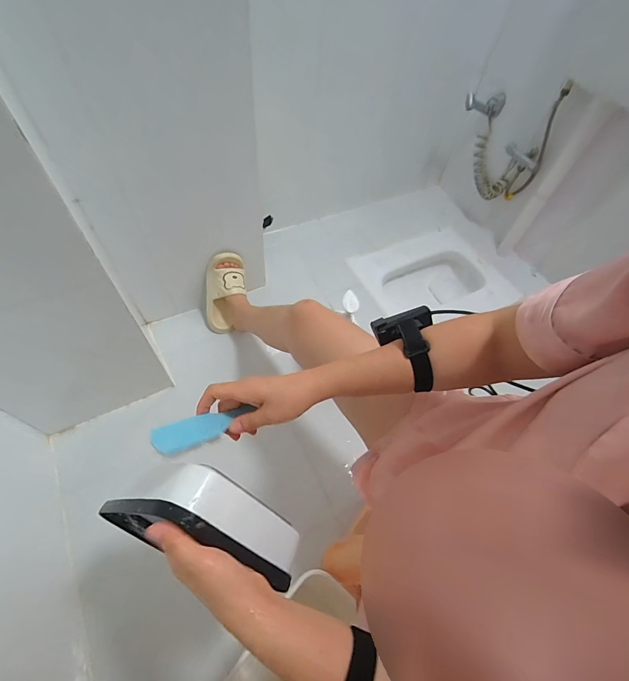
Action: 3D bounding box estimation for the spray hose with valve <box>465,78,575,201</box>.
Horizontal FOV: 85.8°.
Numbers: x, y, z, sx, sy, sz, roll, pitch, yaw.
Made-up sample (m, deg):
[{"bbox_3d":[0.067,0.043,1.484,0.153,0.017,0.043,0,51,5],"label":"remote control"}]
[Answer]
[{"bbox_3d":[0.731,-0.721,1.275,0.319,0.348,0.253,23,37,36],"label":"spray hose with valve"}]

